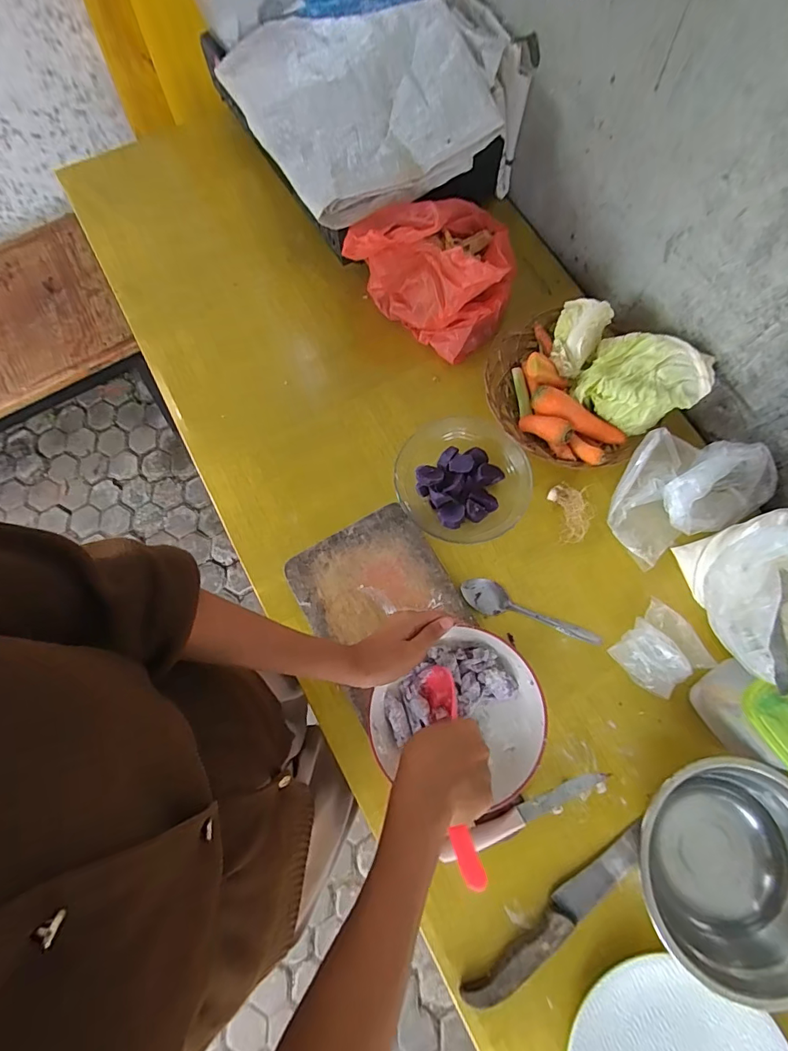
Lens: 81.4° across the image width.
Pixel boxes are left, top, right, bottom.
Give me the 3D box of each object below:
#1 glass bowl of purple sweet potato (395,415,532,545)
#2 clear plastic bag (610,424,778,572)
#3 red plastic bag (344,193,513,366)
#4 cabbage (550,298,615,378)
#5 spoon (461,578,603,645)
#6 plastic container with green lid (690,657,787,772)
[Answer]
[{"bbox_3d":[0.083,-0.050,0.565,0.152,0.058,0.151,-1,75,2],"label":"glass bowl of purple sweet potato"},{"bbox_3d":[0.352,-0.052,0.540,0.183,0.084,0.126,-27,75,-5],"label":"clear plastic bag"},{"bbox_3d":[0.068,-0.344,0.604,0.181,0.126,0.178,30,78,10],"label":"red plastic bag"},{"bbox_3d":[0.227,-0.237,0.571,0.057,0.036,0.089,28,77,9],"label":"cabbage"},{"bbox_3d":[0.163,0.099,0.542,0.170,0.026,0.039,14,76,6],"label":"spoon"},{"bbox_3d":[0.381,0.187,0.458,0.098,0.091,0.096,-22,75,-4],"label":"plastic container with green lid"}]

